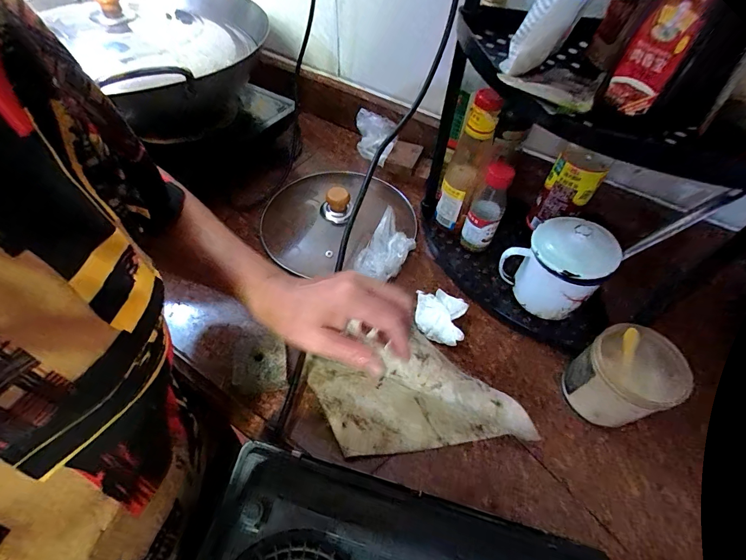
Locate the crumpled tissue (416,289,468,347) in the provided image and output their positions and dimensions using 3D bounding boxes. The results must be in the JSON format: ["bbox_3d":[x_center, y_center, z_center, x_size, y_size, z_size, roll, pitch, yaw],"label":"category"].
[{"bbox_3d":[0.086,0.048,0.461,0.063,0.029,0.063,13,54,7],"label":"crumpled tissue"}]

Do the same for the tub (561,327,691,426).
[{"bbox_3d":[0.268,0.106,0.391,0.089,0.089,0.084,-34,61,-25],"label":"tub"}]

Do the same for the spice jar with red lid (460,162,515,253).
[{"bbox_3d":[0.155,-0.092,0.496,0.044,0.136,0.037,21,55,13],"label":"spice jar with red lid"}]

